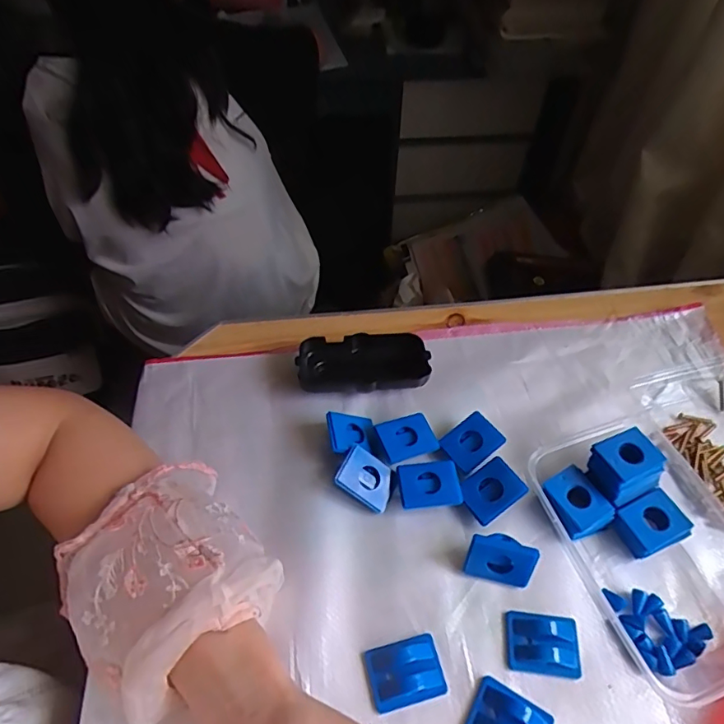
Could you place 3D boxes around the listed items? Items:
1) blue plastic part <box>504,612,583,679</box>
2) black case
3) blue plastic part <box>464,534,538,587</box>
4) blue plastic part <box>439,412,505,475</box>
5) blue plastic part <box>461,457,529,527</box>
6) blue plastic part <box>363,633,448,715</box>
[{"bbox_3d":[0.115,0.178,0.325,0.045,0.009,0.034,7,52,3],"label":"blue plastic part"},{"bbox_3d":[0.001,0.000,0.442,0.107,0.028,0.053,0,52,-2],"label":"black case"},{"bbox_3d":[0.094,0.132,0.349,0.044,0.035,0.015,12,22,9],"label":"blue plastic part"},{"bbox_3d":[0.086,0.064,0.402,0.042,0.013,0.034,-38,61,-5],"label":"blue plastic part"},{"bbox_3d":[0.096,0.096,0.379,0.043,0.014,0.034,-36,60,-6],"label":"blue plastic part"},{"bbox_3d":[0.027,0.188,0.311,0.045,0.014,0.035,-11,53,-11],"label":"blue plastic part"}]

